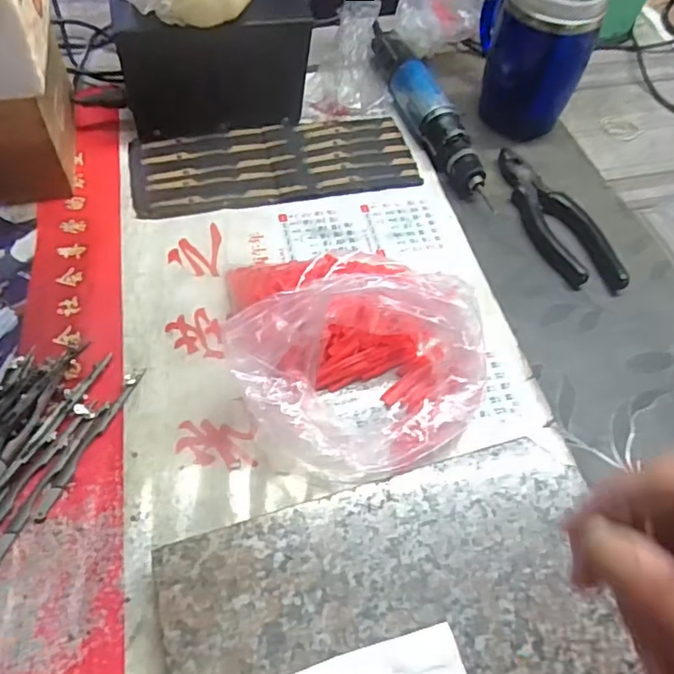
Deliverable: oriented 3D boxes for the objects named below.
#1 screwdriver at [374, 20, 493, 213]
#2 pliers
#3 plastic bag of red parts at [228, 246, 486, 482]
[{"bbox_3d":[0.080,-0.219,0.546,0.042,0.039,0.243,-14,57,-14],"label":"screwdriver"},{"bbox_3d":[0.183,-0.103,0.490,0.048,0.015,0.166,-10,57,-11],"label":"pliers"},{"bbox_3d":[0.008,0.010,0.367,0.170,0.066,0.153,4,55,-2],"label":"plastic bag of red parts"}]

